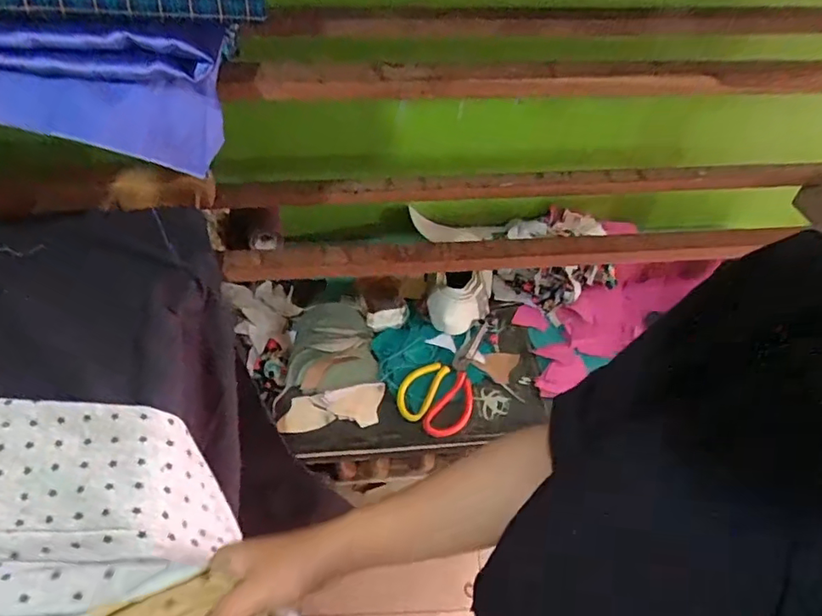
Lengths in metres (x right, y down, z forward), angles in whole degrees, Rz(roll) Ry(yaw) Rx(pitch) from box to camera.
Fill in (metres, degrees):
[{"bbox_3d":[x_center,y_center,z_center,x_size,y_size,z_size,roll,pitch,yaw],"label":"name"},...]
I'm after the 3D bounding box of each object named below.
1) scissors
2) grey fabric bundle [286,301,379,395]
[{"bbox_3d":[0.047,0.096,0.848,0.108,0.011,0.201,11,54,6],"label":"scissors"},{"bbox_3d":[-0.123,0.052,0.854,0.134,0.040,0.143,-6,54,-7],"label":"grey fabric bundle"}]

